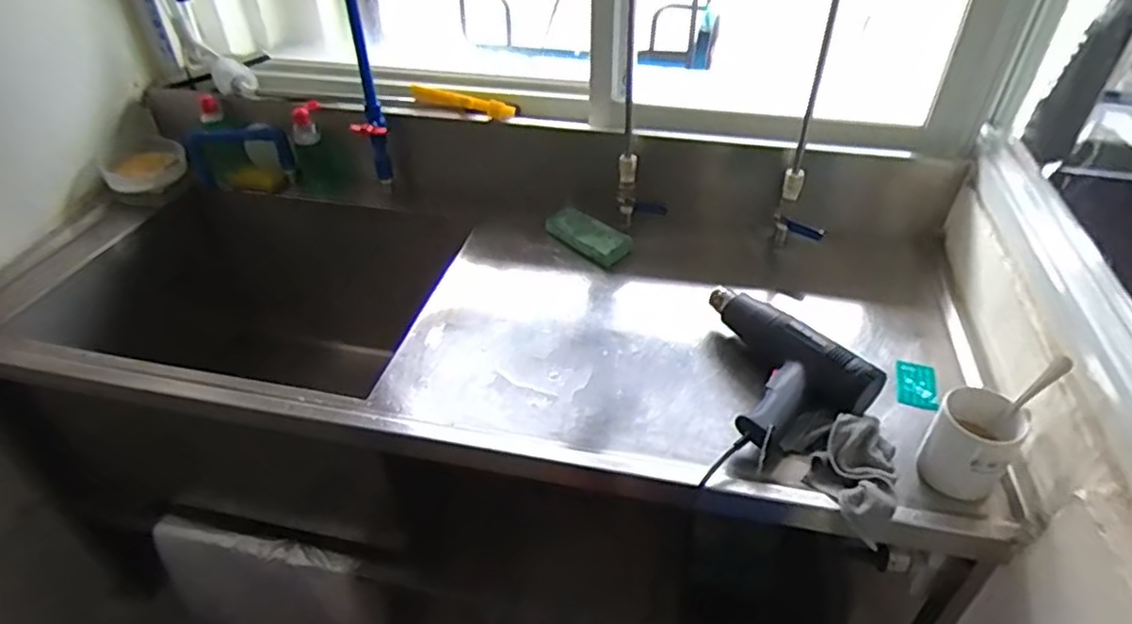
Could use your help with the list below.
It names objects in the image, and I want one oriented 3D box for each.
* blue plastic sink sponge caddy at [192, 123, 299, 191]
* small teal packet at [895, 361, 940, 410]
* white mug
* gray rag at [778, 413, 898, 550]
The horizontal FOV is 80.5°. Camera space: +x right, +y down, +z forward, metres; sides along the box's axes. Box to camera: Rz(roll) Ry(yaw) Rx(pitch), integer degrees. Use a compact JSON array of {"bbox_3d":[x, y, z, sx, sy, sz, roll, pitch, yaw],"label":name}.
[{"bbox_3d":[-0.606,-0.293,1.263,0.180,0.135,0.060,-4,47,-27],"label":"blue plastic sink sponge caddy"},{"bbox_3d":[0.460,0.095,0.876,0.050,0.006,0.080,12,47,15],"label":"small teal packet"},{"bbox_3d":[0.446,0.149,0.740,0.081,0.104,0.079,0,39,0],"label":"white mug"},{"bbox_3d":[0.323,0.172,0.759,0.100,0.046,0.158,-14,41,-16],"label":"gray rag"}]

